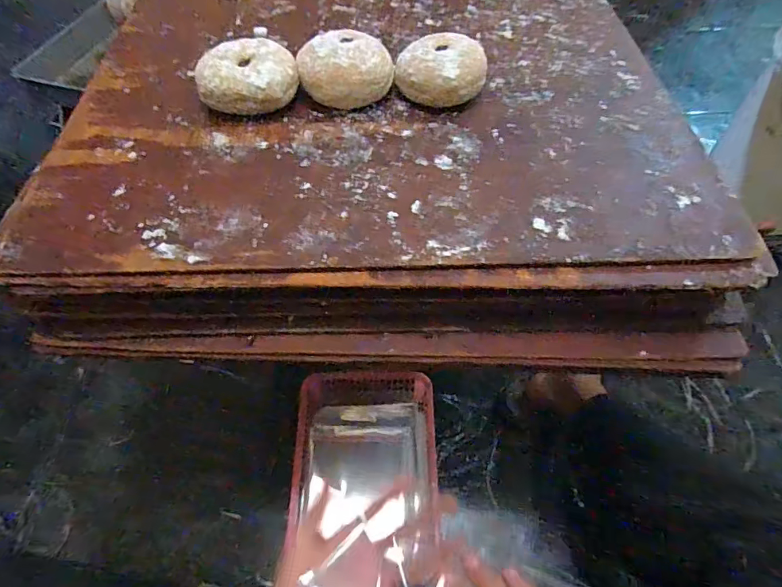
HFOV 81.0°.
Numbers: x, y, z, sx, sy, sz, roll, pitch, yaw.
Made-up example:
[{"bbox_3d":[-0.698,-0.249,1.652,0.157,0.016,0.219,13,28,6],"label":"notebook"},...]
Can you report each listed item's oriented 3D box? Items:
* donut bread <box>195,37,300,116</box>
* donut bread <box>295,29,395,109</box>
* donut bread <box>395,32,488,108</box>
[{"bbox_3d":[-0.130,-0.195,0.419,0.090,0.041,0.072,-13,57,-11],"label":"donut bread"},{"bbox_3d":[-0.043,-0.205,0.426,0.071,0.044,0.075,0,58,0],"label":"donut bread"},{"bbox_3d":[0.049,-0.209,0.435,0.078,0.042,0.071,0,58,0],"label":"donut bread"}]

